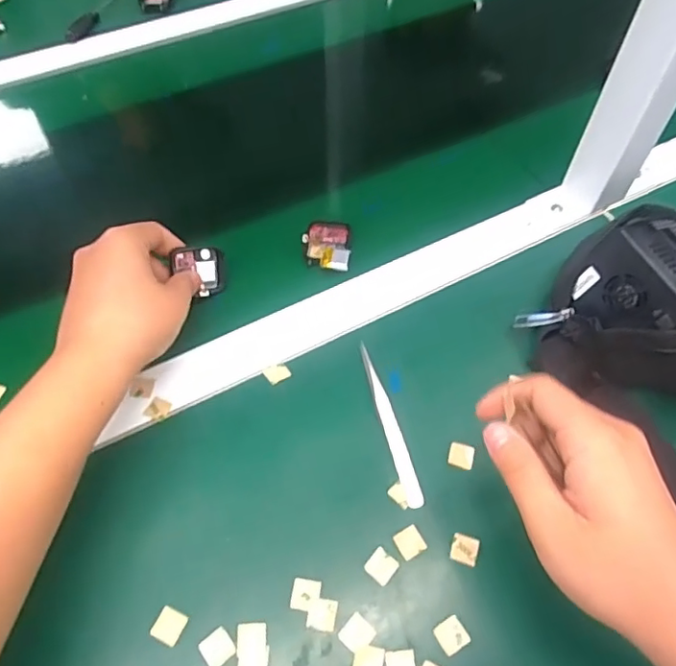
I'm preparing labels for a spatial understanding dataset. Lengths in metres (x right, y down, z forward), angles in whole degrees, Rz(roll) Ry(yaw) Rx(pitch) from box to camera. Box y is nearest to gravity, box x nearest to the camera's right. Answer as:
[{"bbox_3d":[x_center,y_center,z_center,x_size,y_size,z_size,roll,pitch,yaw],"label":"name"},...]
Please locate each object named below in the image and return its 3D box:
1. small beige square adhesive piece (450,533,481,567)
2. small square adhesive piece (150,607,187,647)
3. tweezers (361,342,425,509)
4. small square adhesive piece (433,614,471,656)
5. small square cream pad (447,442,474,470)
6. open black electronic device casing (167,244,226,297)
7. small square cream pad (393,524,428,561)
[{"bbox_3d":[0.076,0.130,0.341,0.016,0.004,0.017,16,59,9],"label":"small beige square adhesive piece"},{"bbox_3d":[-0.094,0.163,0.316,0.016,0.004,0.017,21,52,11],"label":"small square adhesive piece"},{"bbox_3d":[0.034,0.059,0.380,0.011,0.007,0.115,-13,58,-8],"label":"tweezers"},{"bbox_3d":[0.063,0.168,0.316,0.017,0.004,0.016,-29,62,-17],"label":"small square adhesive piece"},{"bbox_3d":[0.080,0.079,0.369,0.015,0.004,0.016,13,58,9],"label":"small square cream pad"},{"bbox_3d":[-0.106,-0.047,0.438,0.044,0.039,0.009,-15,12,-37],"label":"open black electronic device casing"},{"bbox_3d":[0.043,0.125,0.340,0.016,0.004,0.016,-26,61,-16],"label":"small square cream pad"}]

